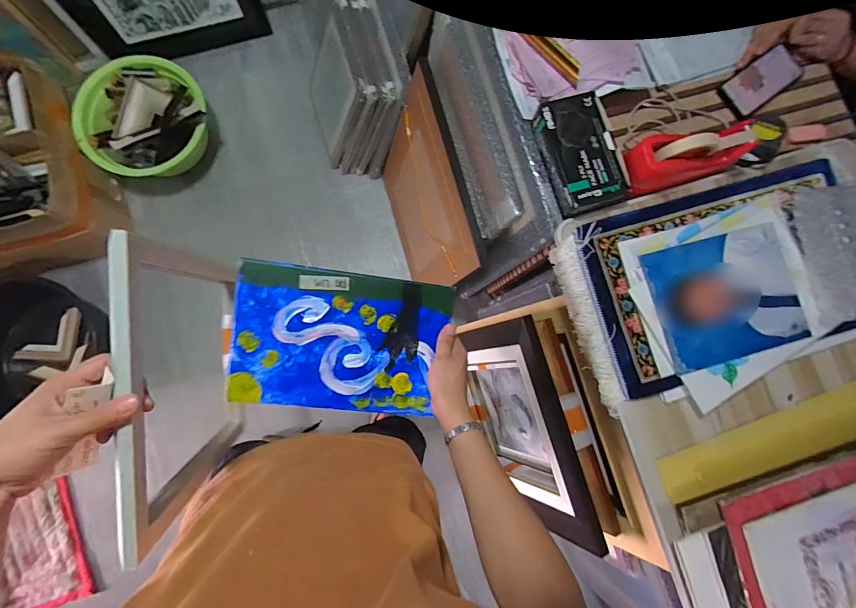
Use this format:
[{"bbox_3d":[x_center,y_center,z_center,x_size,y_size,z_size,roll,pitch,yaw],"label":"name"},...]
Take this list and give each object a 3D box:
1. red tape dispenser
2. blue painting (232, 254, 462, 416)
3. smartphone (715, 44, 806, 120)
[{"bbox_3d":[0.424,-0.244,0.644,0.215,0.079,0.072,-16,85,-4],"label":"red tape dispenser"},{"bbox_3d":[-0.119,0.053,0.547,0.281,0.006,0.192,7,94,-11],"label":"blue painting"},{"bbox_3d":[0.617,-0.413,0.728,0.154,0.009,0.079,-37,87,-6],"label":"smartphone"}]

